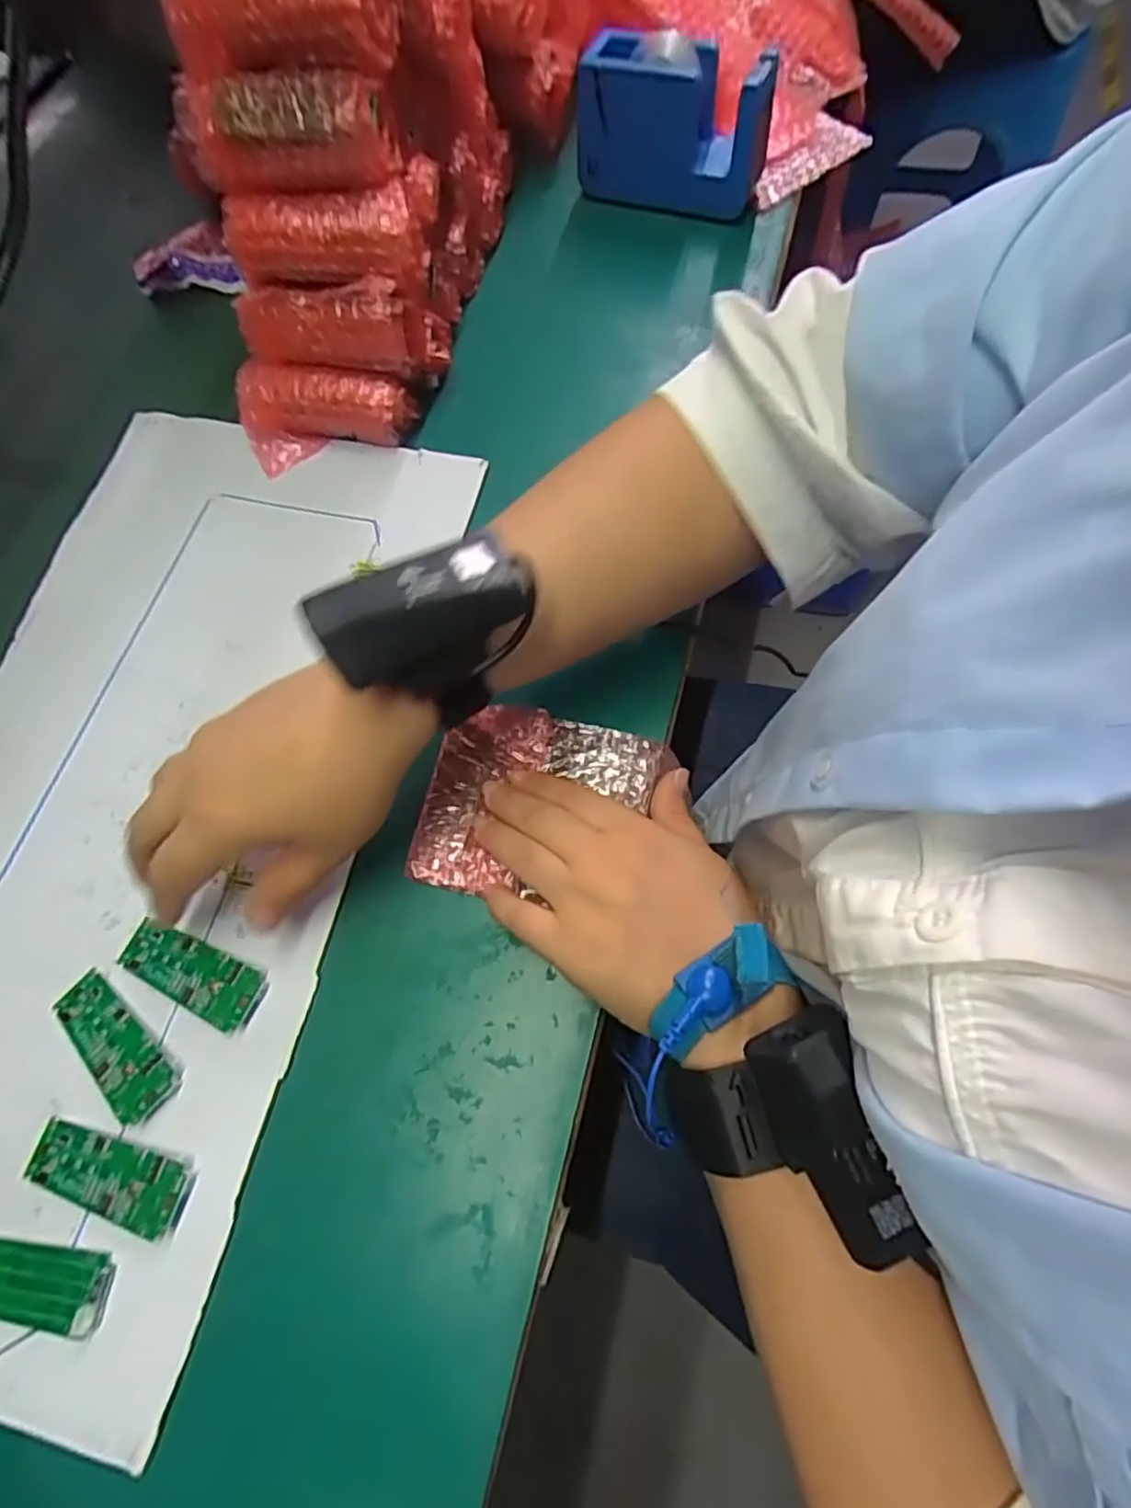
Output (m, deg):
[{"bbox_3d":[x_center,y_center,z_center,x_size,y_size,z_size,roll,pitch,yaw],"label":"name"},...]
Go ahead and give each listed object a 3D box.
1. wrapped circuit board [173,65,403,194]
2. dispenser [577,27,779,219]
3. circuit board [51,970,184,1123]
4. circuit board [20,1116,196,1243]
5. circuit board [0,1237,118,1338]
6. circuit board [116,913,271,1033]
[{"bbox_3d":[-0.147,-0.327,0.347,0.108,0.041,0.030,6,69,5],"label":"wrapped circuit board"},{"bbox_3d":[0.075,-0.446,0.476,0.133,0.087,0.043,22,72,14],"label":"dispenser"},{"bbox_3d":[-0.204,0.131,0.300,0.072,0.005,0.028,38,75,16],"label":"circuit board"},{"bbox_3d":[-0.194,0.177,0.280,0.073,0.006,0.029,14,70,8],"label":"circuit board"},{"bbox_3d":[-0.221,0.214,0.269,0.074,0.004,0.027,5,69,5],"label":"circuit board"},{"bbox_3d":[-0.176,0.102,0.310,0.074,0.006,0.028,20,71,10],"label":"circuit board"}]

